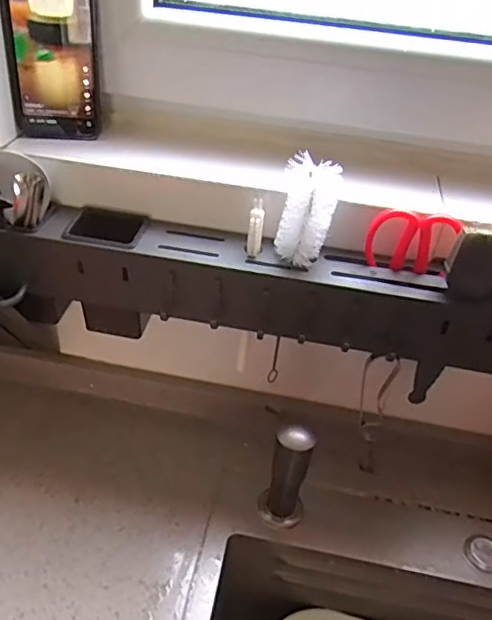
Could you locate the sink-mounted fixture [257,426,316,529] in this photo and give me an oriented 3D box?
[{"bbox_3d":[0.038,0.158,0.536,0.044,0.121,0.034,7,38,5],"label":"sink-mounted fixture"}]

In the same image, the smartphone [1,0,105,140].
[{"bbox_3d":[-0.174,-0.236,0.507,0.078,0.153,0.018,1,32,-6],"label":"smartphone"}]

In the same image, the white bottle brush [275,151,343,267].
[{"bbox_3d":[0.051,-0.082,0.464,0.045,0.086,0.026,16,40,14],"label":"white bottle brush"}]

